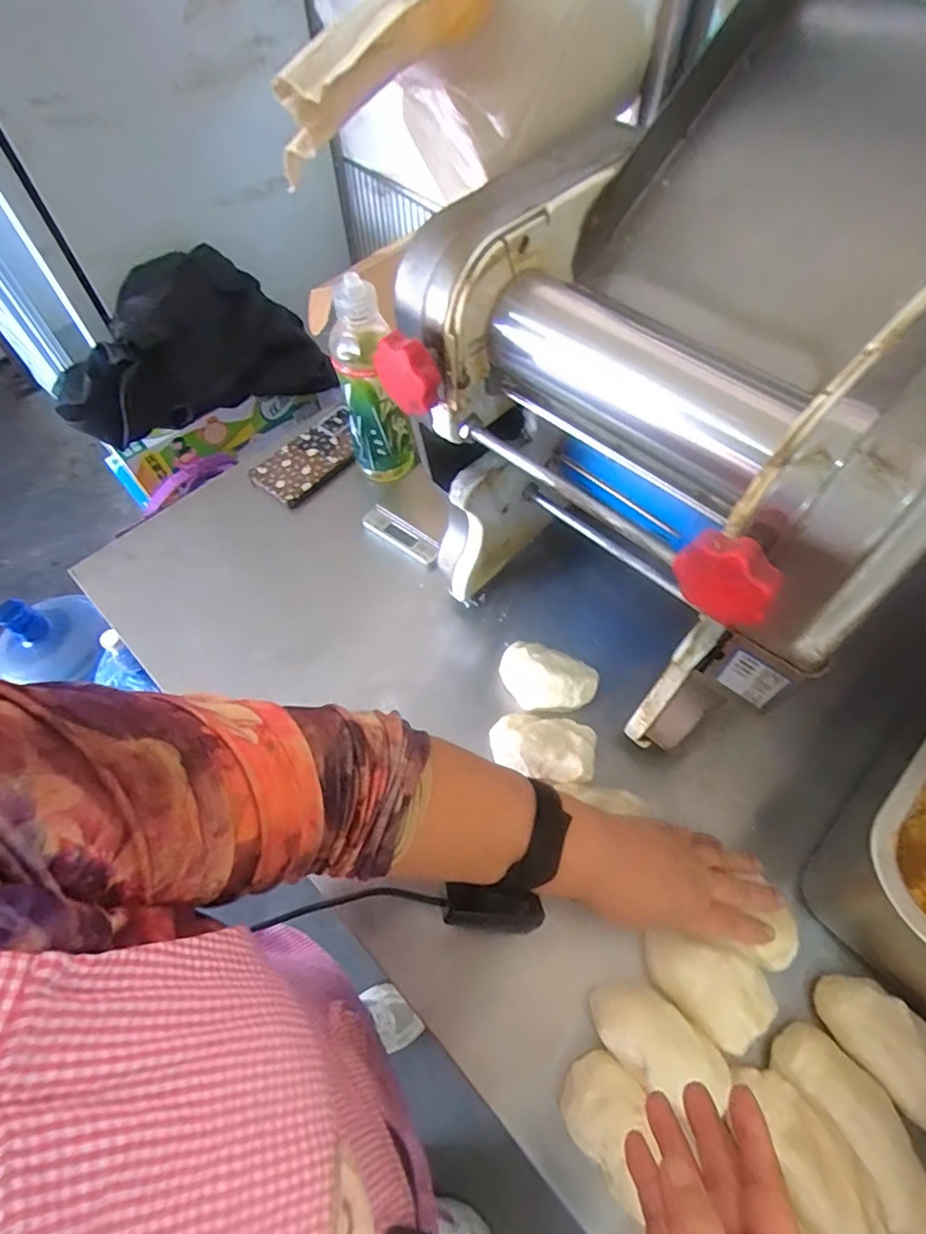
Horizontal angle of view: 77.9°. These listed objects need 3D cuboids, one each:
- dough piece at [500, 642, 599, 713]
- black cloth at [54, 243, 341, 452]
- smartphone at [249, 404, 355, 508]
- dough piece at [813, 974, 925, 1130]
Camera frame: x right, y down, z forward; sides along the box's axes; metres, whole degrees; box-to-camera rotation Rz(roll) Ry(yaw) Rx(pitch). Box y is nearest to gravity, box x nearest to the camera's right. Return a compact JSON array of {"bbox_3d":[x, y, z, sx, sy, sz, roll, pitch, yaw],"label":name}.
[{"bbox_3d":[0.077,0.064,0.546,0.088,0.043,0.057,26,63,15],"label":"dough piece"},{"bbox_3d":[-0.455,-0.443,0.943,0.411,0.163,0.250,-33,64,-17],"label":"black cloth"},{"bbox_3d":[-0.189,-0.202,0.720,0.075,0.014,0.148,42,69,16],"label":"smartphone"},{"bbox_3d":[0.299,0.301,0.401,0.051,0.032,0.098,-36,65,-19],"label":"dough piece"}]

